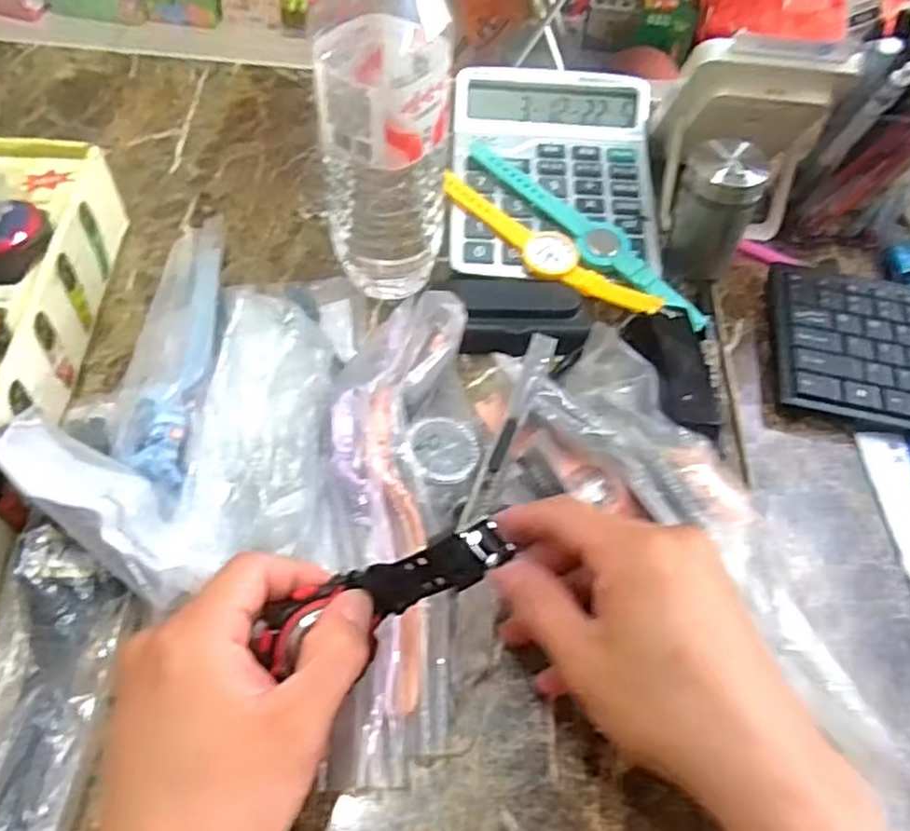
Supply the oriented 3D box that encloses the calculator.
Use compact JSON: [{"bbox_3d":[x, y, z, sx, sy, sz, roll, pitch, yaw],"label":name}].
[{"bbox_3d":[0.070,-0.173,0.492,0.142,0.041,0.178,3,56,-2],"label":"calculator"}]

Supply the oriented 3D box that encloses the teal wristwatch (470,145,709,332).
[{"bbox_3d":[0.085,-0.127,0.463,0.035,0.014,0.200,-32,64,-23],"label":"teal wristwatch"}]

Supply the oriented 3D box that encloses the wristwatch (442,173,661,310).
[{"bbox_3d":[0.058,-0.112,0.452,0.035,0.020,0.174,-34,64,-24],"label":"wristwatch"}]

